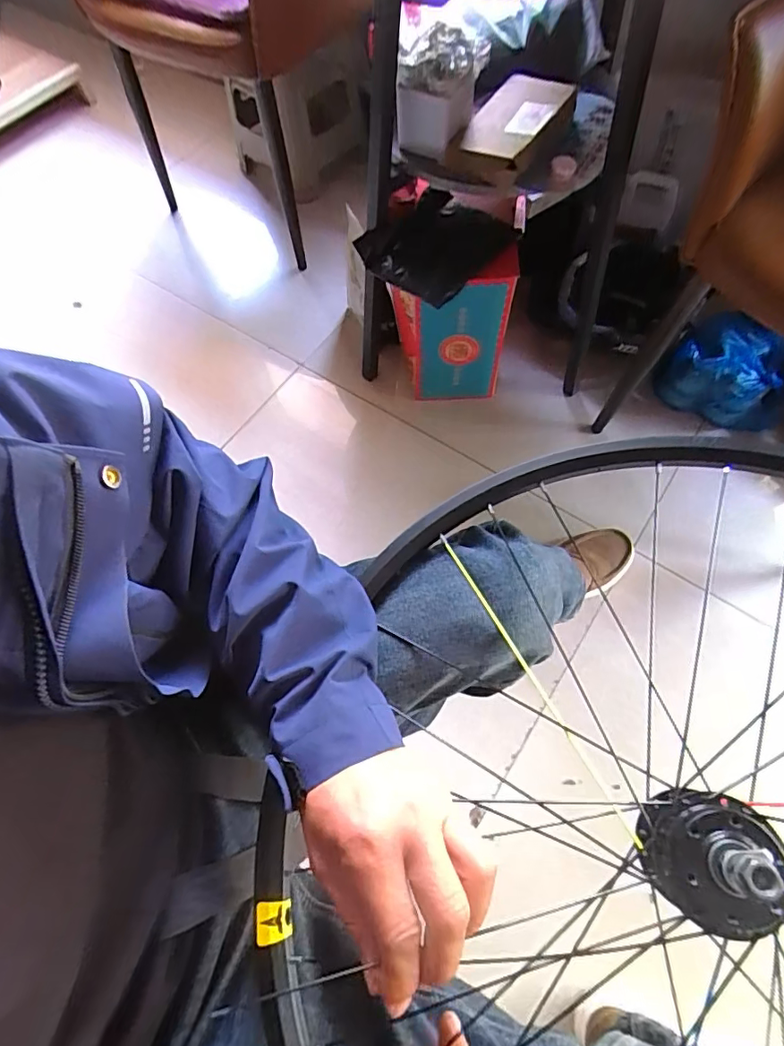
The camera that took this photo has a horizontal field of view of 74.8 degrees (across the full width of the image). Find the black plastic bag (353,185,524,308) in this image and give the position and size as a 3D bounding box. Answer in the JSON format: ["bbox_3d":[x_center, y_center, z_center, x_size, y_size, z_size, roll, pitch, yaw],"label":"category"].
[{"bbox_3d":[0.065,-0.443,0.820,0.220,0.081,0.205,19,69,9],"label":"black plastic bag"}]

